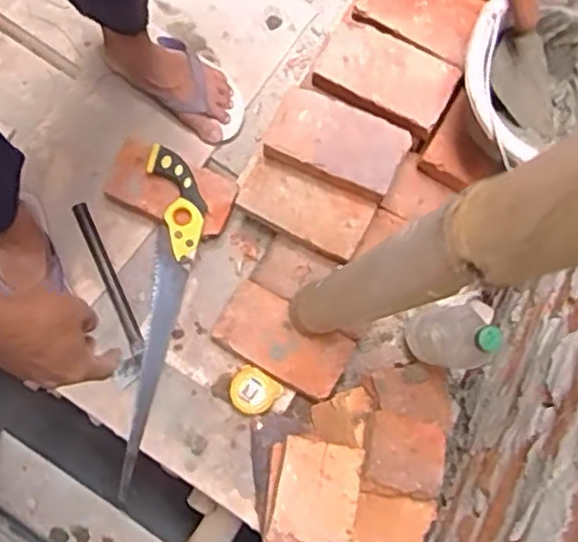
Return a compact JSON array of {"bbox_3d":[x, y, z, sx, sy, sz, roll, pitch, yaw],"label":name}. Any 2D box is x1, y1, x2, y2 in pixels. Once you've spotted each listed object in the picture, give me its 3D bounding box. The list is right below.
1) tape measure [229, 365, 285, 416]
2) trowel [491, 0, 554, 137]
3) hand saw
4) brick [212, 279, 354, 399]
[{"bbox_3d":[-0.052,0.176,0.969,0.070,0.035,0.065,36,79,6],"label":"tape measure"},{"bbox_3d":[0.310,-0.295,0.872,0.090,0.290,0.071,-44,53,-10],"label":"trowel"},{"bbox_3d":[-0.182,0.068,0.973,0.089,0.053,0.500,3,78,-1],"label":"hand saw"},{"bbox_3d":[-0.009,0.104,0.979,0.186,0.051,0.099,31,79,5],"label":"brick"}]

